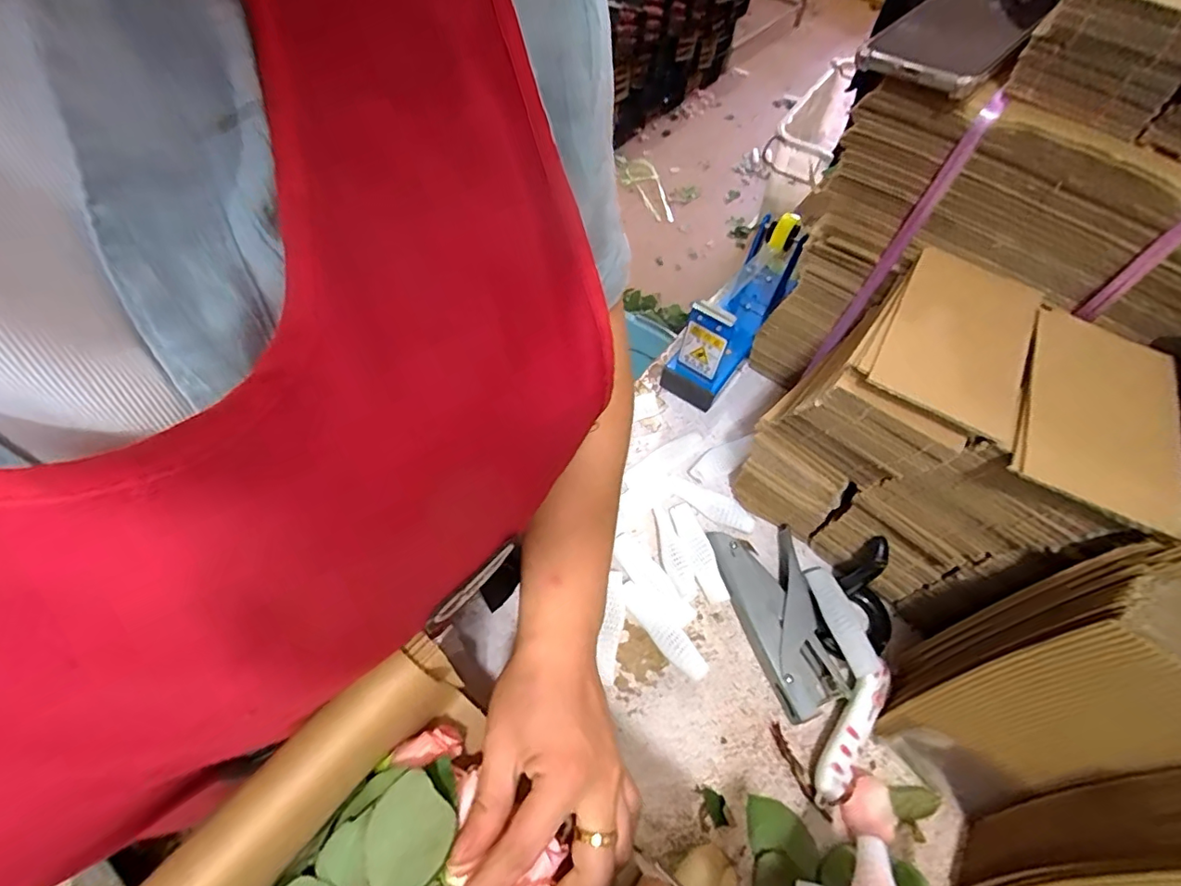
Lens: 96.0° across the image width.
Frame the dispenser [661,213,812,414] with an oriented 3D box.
[{"bbox_3d":[0.151,-0.141,0.544,0.066,0.123,0.186,30,63,15],"label":"dispenser"}]

